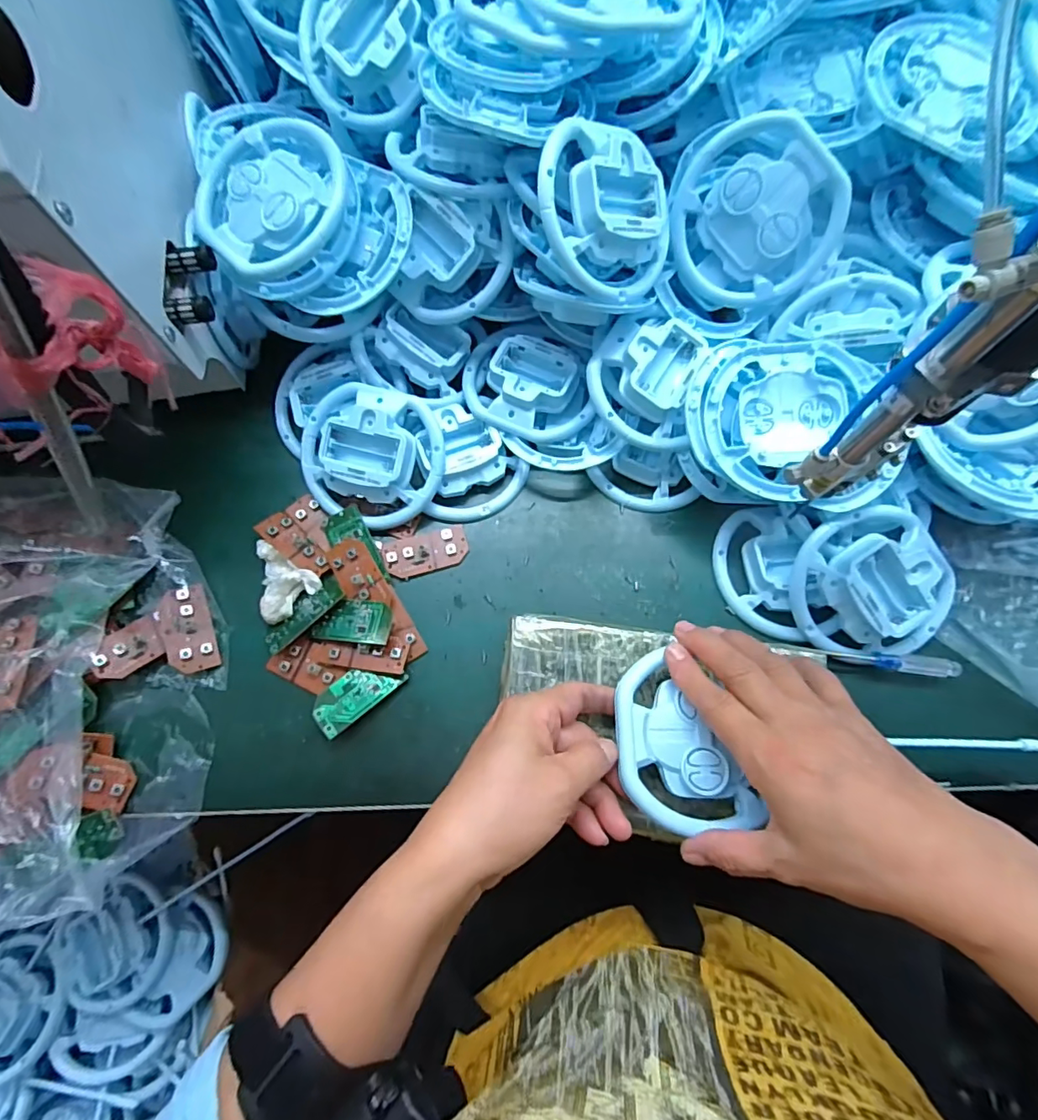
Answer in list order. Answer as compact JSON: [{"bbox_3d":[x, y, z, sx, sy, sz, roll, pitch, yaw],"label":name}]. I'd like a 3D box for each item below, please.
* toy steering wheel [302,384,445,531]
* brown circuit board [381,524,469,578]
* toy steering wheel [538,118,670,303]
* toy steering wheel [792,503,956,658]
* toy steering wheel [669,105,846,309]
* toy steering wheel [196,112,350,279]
[{"bbox_3d":[-0.106,-0.076,0.387,0.100,0.033,0.094,21,94,1],"label":"toy steering wheel"},{"bbox_3d":[-0.067,-0.007,0.388,0.060,0.006,0.030,-15,74,-4],"label":"brown circuit board"},{"bbox_3d":[0.058,-0.210,0.327,0.098,0.022,0.090,-9,109,-28],"label":"toy steering wheel"},{"bbox_3d":[0.234,0.017,0.355,0.098,0.036,0.101,-1,101,15],"label":"toy steering wheel"},{"bbox_3d":[0.154,-0.226,0.356,0.106,0.100,0.026,27,33,6],"label":"toy steering wheel"},{"bbox_3d":[-0.157,-0.231,0.344,0.098,0.019,0.098,-1,86,12],"label":"toy steering wheel"}]

